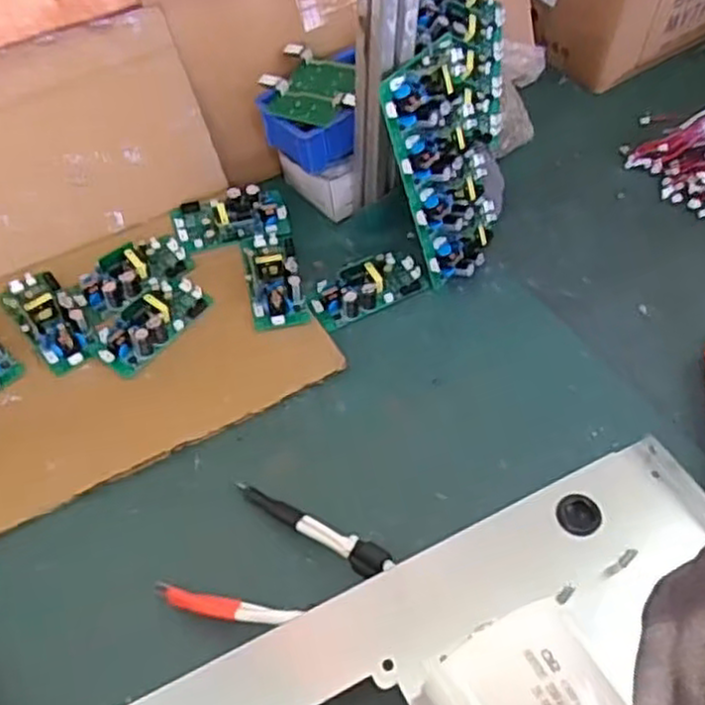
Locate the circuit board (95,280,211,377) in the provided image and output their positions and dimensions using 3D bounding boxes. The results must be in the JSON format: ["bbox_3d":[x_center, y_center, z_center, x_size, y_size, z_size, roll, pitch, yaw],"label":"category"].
[{"bbox_3d":[-0.191,-0.031,0.713,0.056,0.028,0.118,34,59,23],"label":"circuit board"}]

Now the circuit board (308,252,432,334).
[{"bbox_3d":[0.014,-0.069,0.752,0.118,0.023,0.054,-23,56,-17],"label":"circuit board"}]

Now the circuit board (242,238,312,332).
[{"bbox_3d":[-0.080,-0.076,0.751,0.053,0.029,0.112,-10,53,-8],"label":"circuit board"}]

